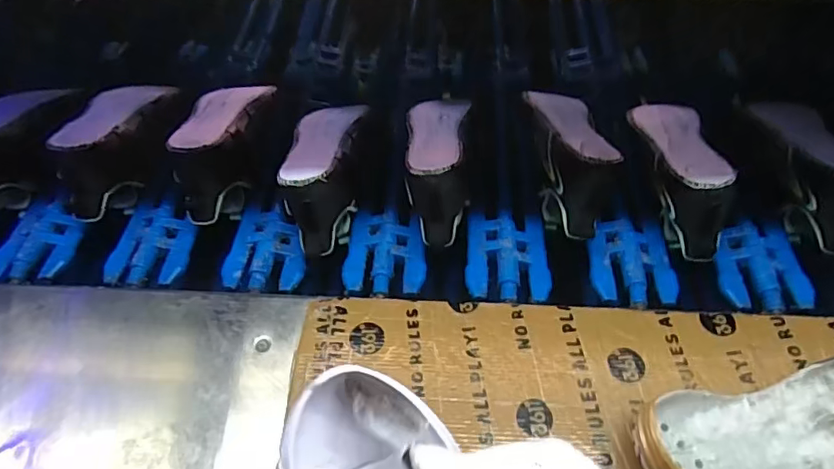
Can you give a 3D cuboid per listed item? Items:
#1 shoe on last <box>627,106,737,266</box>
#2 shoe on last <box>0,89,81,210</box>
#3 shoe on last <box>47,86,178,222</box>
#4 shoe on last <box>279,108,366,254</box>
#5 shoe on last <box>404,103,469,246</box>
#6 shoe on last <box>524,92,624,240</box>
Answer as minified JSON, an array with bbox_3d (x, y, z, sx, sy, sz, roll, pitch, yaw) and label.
[{"bbox_3d":[0.303,-0.086,0.636,0.073,0.079,0.228,-3,53,3],"label":"shoe on last"},{"bbox_3d":[-0.504,-0.114,0.695,0.086,0.115,0.239,-4,53,2],"label":"shoe on last"},{"bbox_3d":[-0.375,-0.118,0.701,0.088,0.121,0.235,-2,53,2],"label":"shoe on last"},{"bbox_3d":[-0.112,-0.088,0.659,0.083,0.100,0.230,-4,53,2],"label":"shoe on last"},{"bbox_3d":[0.024,-0.100,0.659,0.071,0.083,0.228,-2,53,2],"label":"shoe on last"},{"bbox_3d":[0.179,-0.092,0.661,0.066,0.118,0.214,-3,50,-1],"label":"shoe on last"}]

